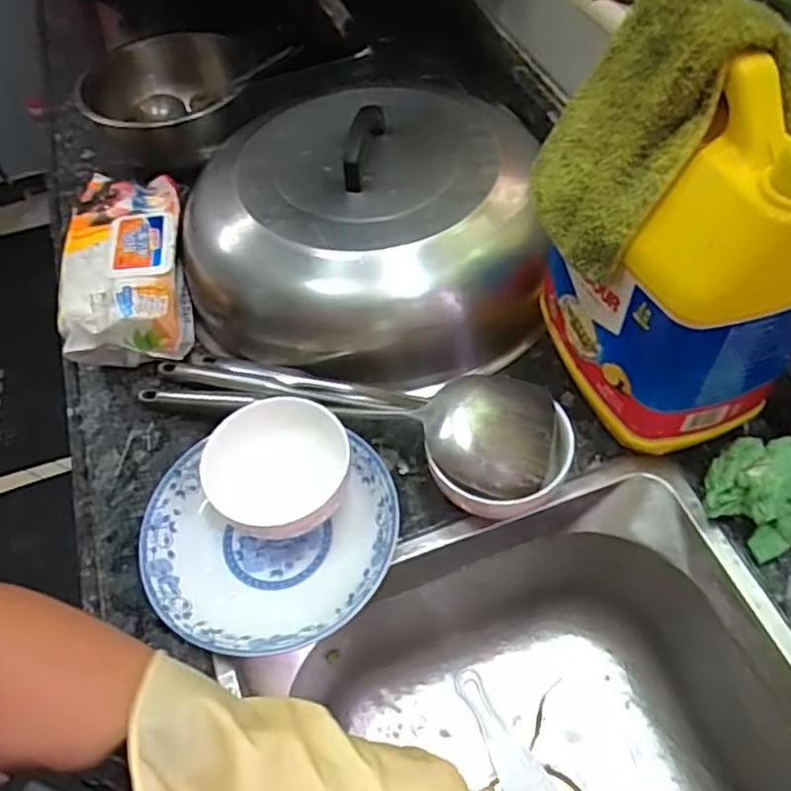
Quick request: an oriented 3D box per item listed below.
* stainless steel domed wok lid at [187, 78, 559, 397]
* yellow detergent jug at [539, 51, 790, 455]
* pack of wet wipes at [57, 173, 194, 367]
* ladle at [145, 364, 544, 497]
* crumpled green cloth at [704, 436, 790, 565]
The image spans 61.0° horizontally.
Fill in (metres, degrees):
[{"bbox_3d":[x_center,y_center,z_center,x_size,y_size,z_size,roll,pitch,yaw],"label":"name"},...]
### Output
[{"bbox_3d":[-0.030,-0.163,0.657,0.336,0.121,0.283,3,55,7],"label":"stainless steel domed wok lid"},{"bbox_3d":[0.200,-0.105,0.463,0.115,0.287,0.156,-17,55,-7],"label":"yellow detergent jug"},{"bbox_3d":[-0.269,-0.136,0.682,0.108,0.064,0.234,-10,54,-2],"label":"pack of wet wipes"},{"bbox_3d":[-0.049,0.007,0.567,0.357,0.079,0.093,16,58,15],"label":"ladle"},{"bbox_3d":[0.287,0.075,0.512,0.085,0.048,0.084,-34,59,-18],"label":"crumpled green cloth"}]

